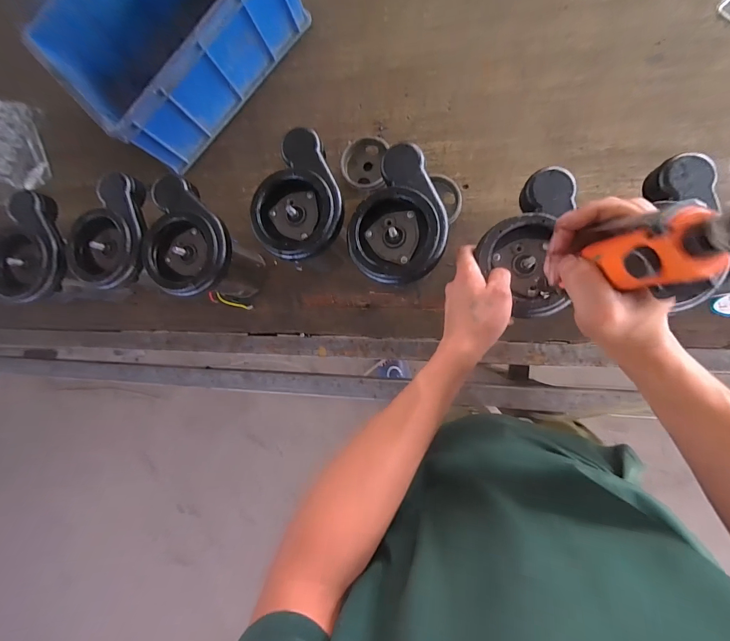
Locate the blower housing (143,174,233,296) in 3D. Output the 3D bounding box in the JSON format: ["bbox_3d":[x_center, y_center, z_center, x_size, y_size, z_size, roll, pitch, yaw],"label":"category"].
[{"bbox_3d":[-0.255,-0.116,0.490,0.122,0.044,0.167,-29,82,8],"label":"blower housing"}]

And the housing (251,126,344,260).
[{"bbox_3d":[-0.090,-0.163,0.461,0.118,0.041,0.163,-13,85,10],"label":"housing"}]

